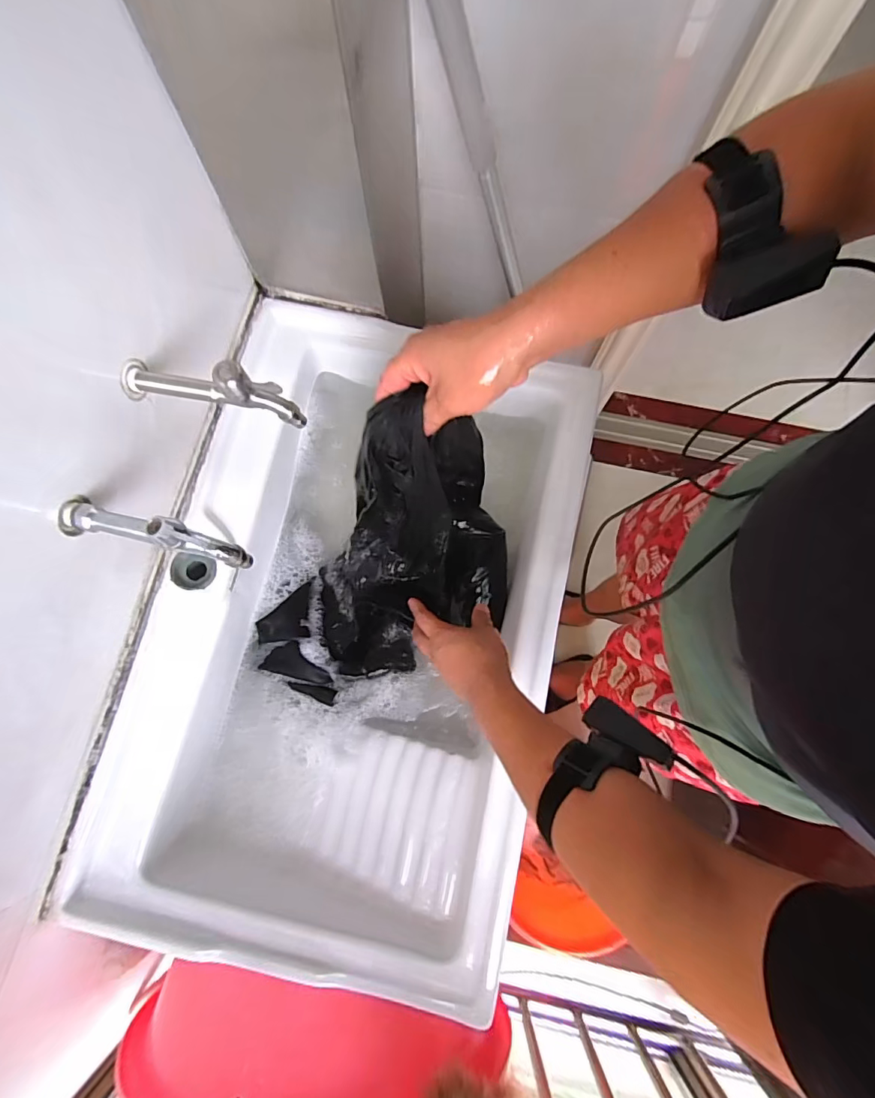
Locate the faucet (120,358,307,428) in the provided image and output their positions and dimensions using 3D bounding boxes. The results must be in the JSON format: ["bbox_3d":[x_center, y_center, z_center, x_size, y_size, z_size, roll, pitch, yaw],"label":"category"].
[{"bbox_3d":[-0.233,-0.165,0.484,0.177,0.080,0.032,8,78,3],"label":"faucet"}]

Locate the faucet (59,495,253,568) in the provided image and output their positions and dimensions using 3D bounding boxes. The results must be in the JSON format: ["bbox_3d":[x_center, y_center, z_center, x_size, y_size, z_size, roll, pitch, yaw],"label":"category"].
[{"bbox_3d":[-0.276,-0.013,0.451,0.165,0.093,0.035,16,78,4],"label":"faucet"}]

